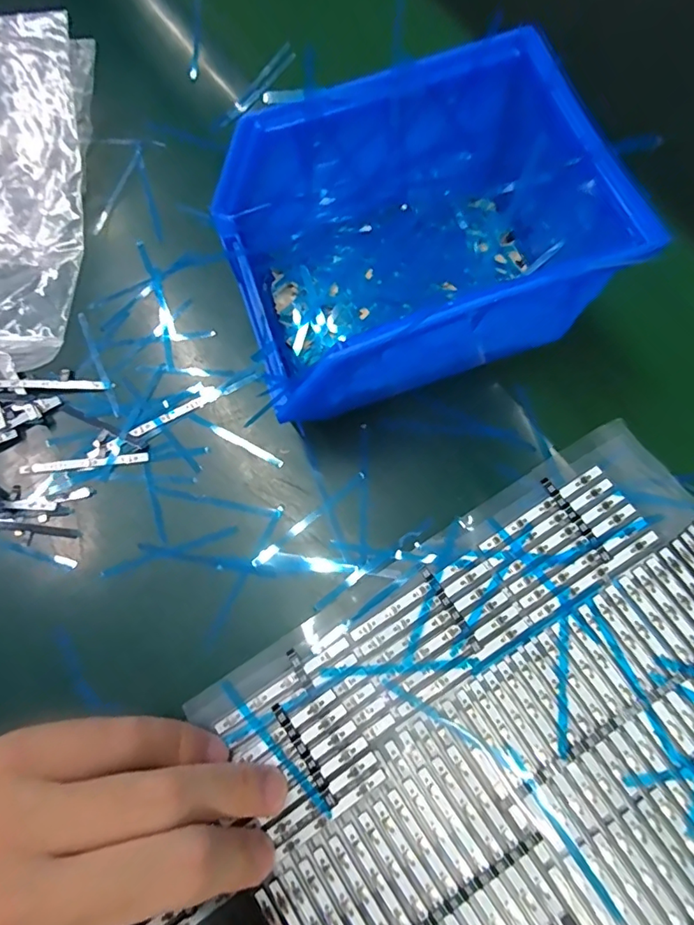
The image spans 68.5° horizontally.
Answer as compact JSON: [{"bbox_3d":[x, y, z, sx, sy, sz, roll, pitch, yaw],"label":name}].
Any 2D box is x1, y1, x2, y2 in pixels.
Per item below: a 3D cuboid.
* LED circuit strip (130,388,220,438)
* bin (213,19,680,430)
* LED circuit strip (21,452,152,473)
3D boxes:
[{"bbox_3d":[-0.080,-0.023,0.238,0.043,0.004,0.006,-31,86,-7],"label":"LED circuit strip"},{"bbox_3d":[0.026,-0.087,0.212,0.141,0.079,0.102,-20,74,-4],"label":"bin"},{"bbox_3d":[-0.121,0.000,0.233,0.060,0.004,0.005,-6,73,0],"label":"LED circuit strip"}]

